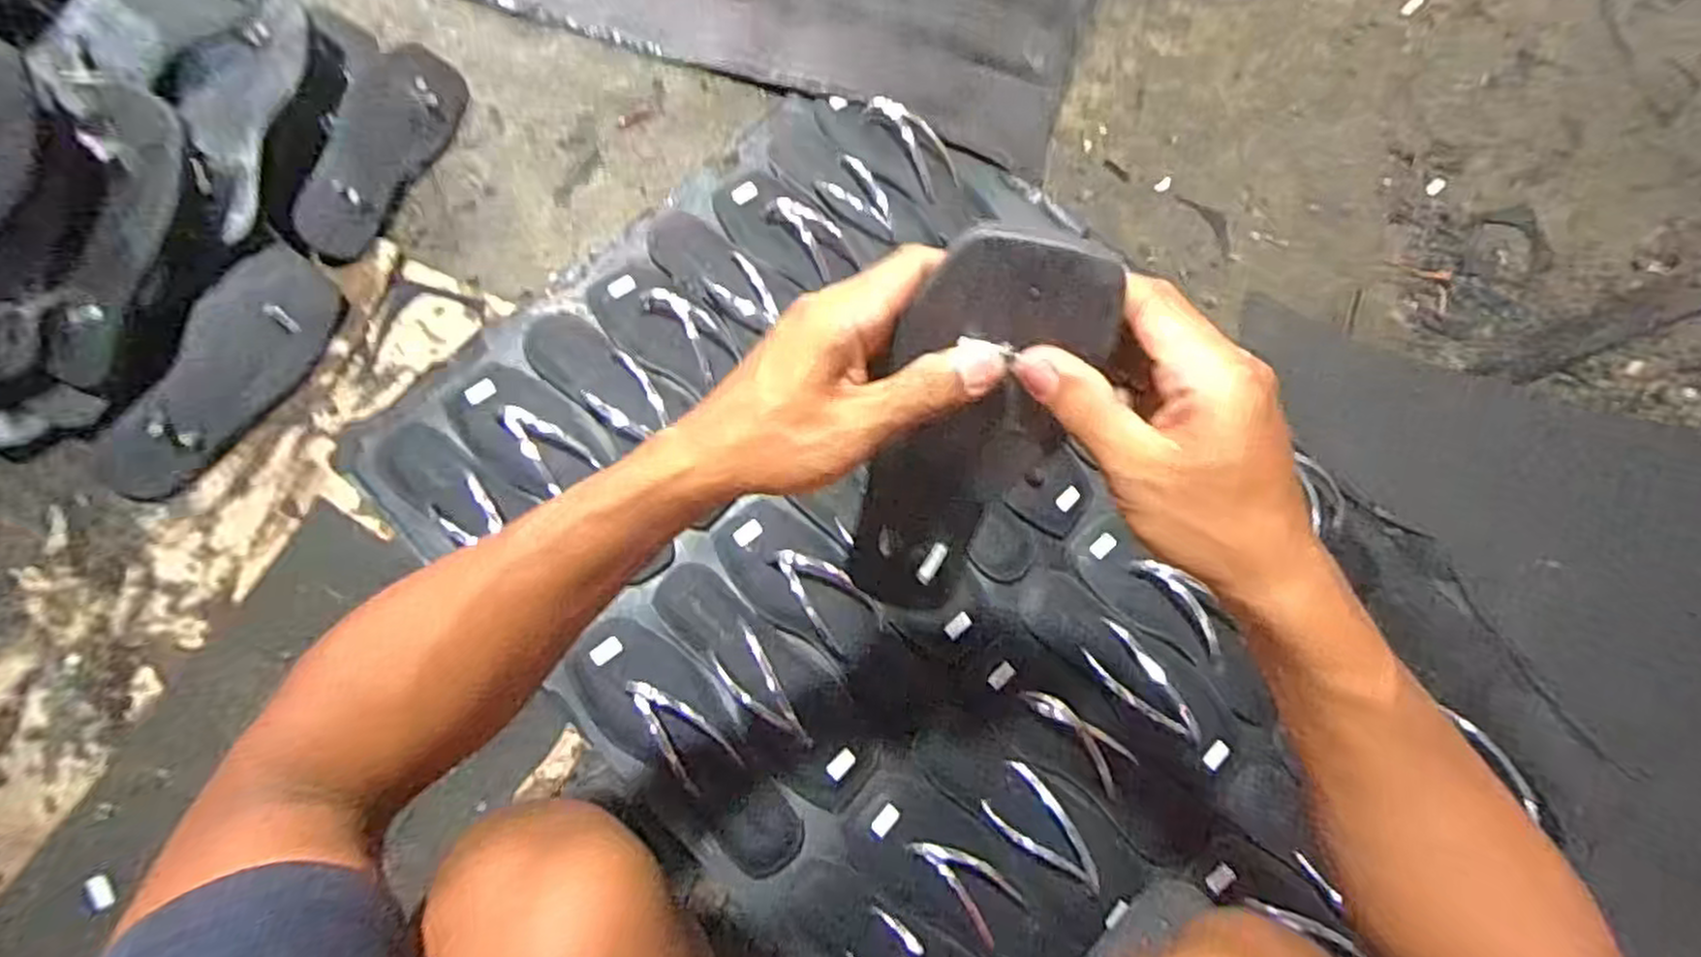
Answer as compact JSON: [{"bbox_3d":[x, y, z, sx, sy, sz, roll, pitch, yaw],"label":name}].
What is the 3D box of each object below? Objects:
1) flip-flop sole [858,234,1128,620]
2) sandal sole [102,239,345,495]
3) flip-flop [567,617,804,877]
[{"bbox_3d":[0.048,-0.015,0.351,0.077,0.203,0.019,16,41,-3],"label":"flip-flop sole"},{"bbox_3d":[-0.571,-0.094,0.706,0.091,0.026,0.251,38,78,-38],"label":"sandal sole"},{"bbox_3d":[-0.134,0.237,0.657,0.239,0.062,0.096,43,79,4],"label":"flip-flop"}]

